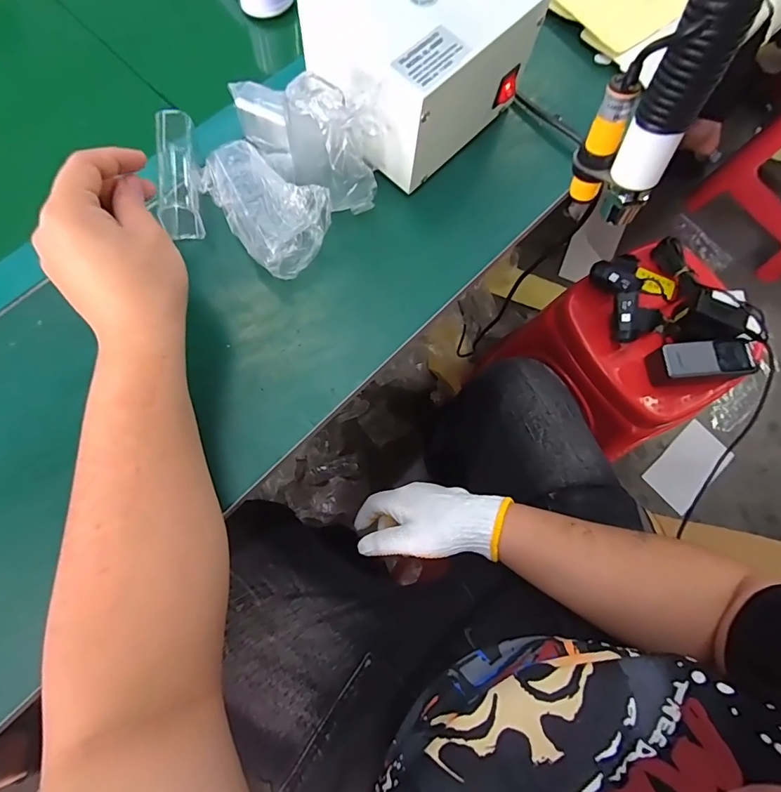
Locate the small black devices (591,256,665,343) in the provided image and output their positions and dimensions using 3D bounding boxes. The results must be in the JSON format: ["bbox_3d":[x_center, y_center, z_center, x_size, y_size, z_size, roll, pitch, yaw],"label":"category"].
[{"bbox_3d":[0.371,-0.157,0.674,0.089,0.046,0.132,-17,76,-7],"label":"small black devices"}]

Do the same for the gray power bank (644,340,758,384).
[{"bbox_3d":[0.465,-0.052,0.648,0.143,0.050,0.052,-6,75,-4],"label":"gray power bank"}]

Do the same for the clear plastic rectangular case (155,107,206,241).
[{"bbox_3d":[-0.184,-0.195,0.380,0.028,0.031,0.113,-8,75,-5],"label":"clear plastic rectangular case"}]

